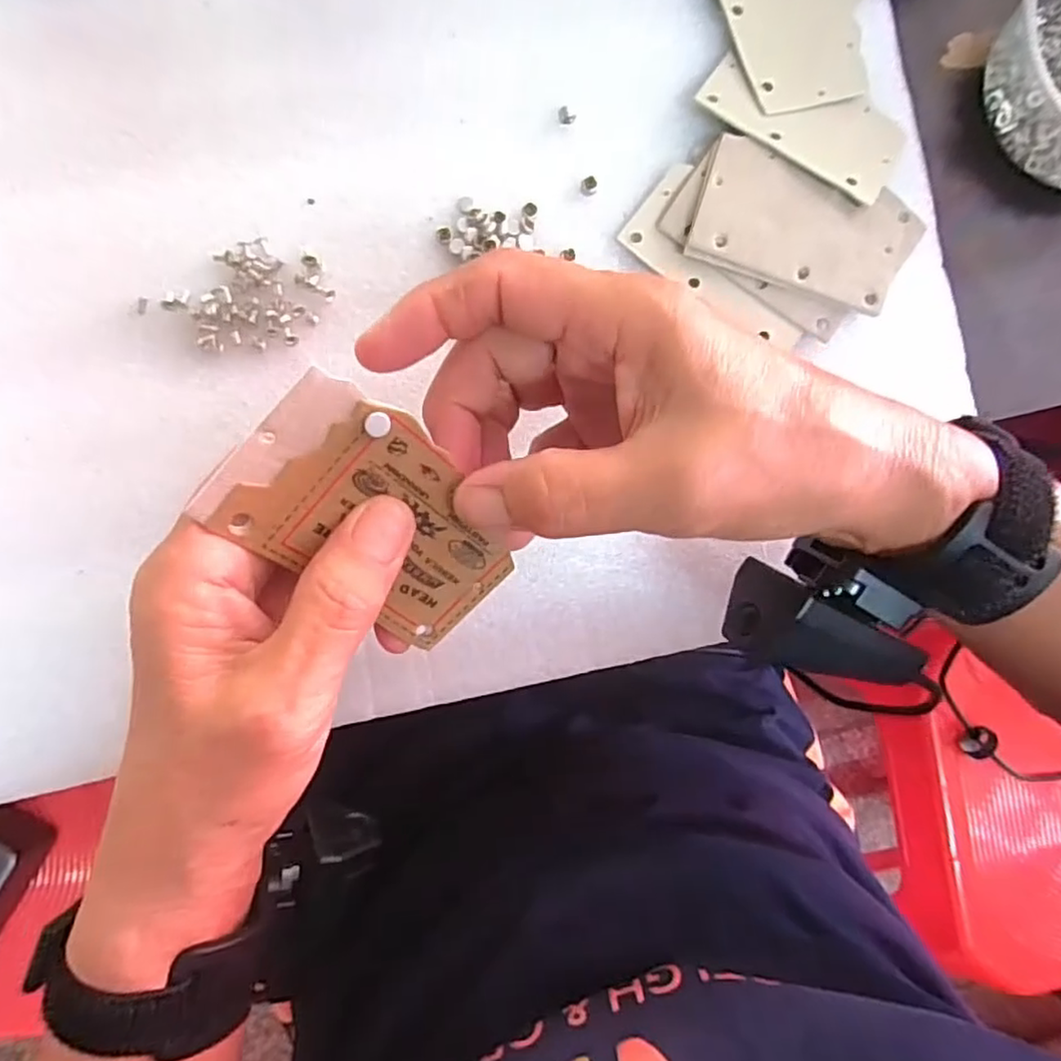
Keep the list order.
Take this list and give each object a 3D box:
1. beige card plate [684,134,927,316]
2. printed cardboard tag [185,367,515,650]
[{"bbox_3d":[0.116,-0.125,0.270,0.093,0.009,0.054,17,86,-4],"label":"beige card plate"},{"bbox_3d":[-0.043,-0.002,0.187,0.053,0.004,0.083,-46,123,6],"label":"printed cardboard tag"}]

